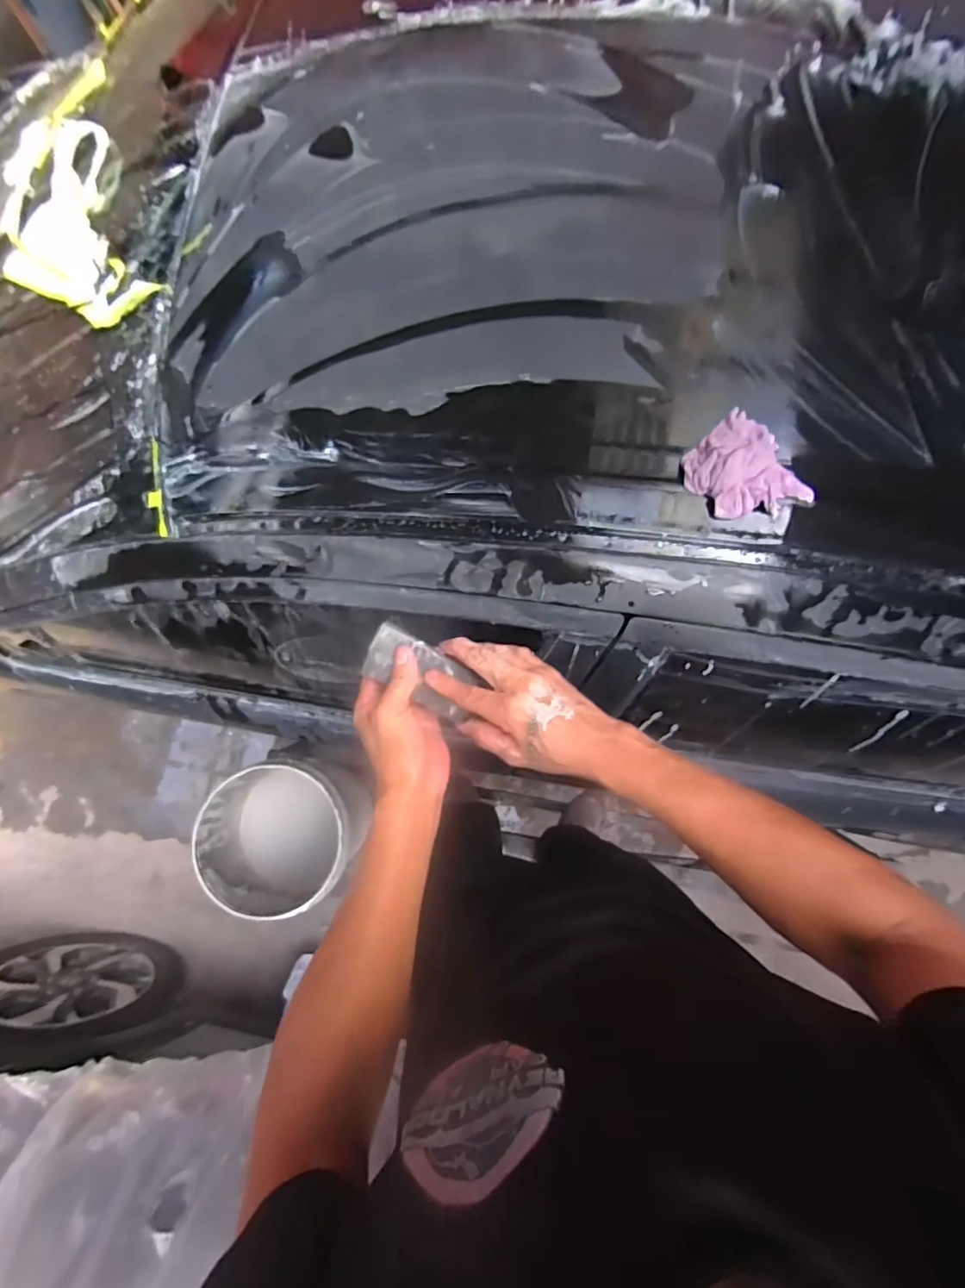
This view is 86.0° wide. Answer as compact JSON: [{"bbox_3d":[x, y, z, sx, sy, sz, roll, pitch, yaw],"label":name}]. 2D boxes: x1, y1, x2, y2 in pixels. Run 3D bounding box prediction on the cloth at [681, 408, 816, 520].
[{"bbox_3d":[0.281,-0.182,0.545,0.100,0.032,0.118,-36,82,-5],"label":"cloth"}]

